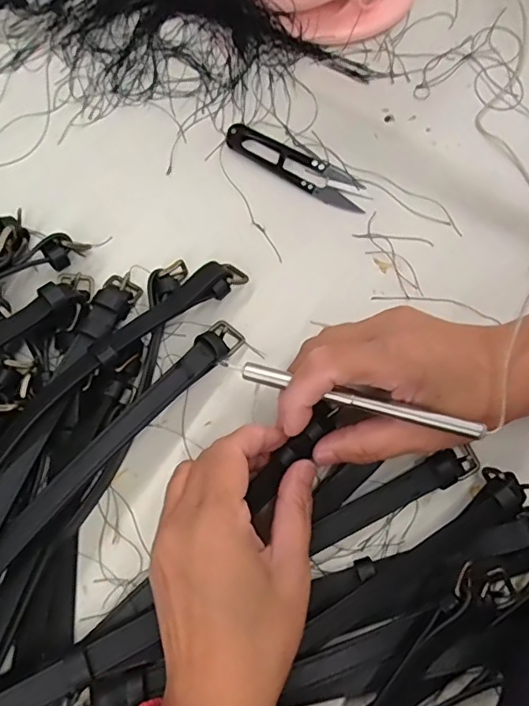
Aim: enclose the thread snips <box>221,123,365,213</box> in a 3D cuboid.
[{"bbox_3d":[0.022,-0.125,0.354,0.099,0.007,0.024,30,78,5],"label":"thread snips"}]

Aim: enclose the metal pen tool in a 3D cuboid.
[{"bbox_3d":[0.046,0.024,0.273,0.123,0.005,0.009,14,77,15],"label":"metal pen tool"}]

